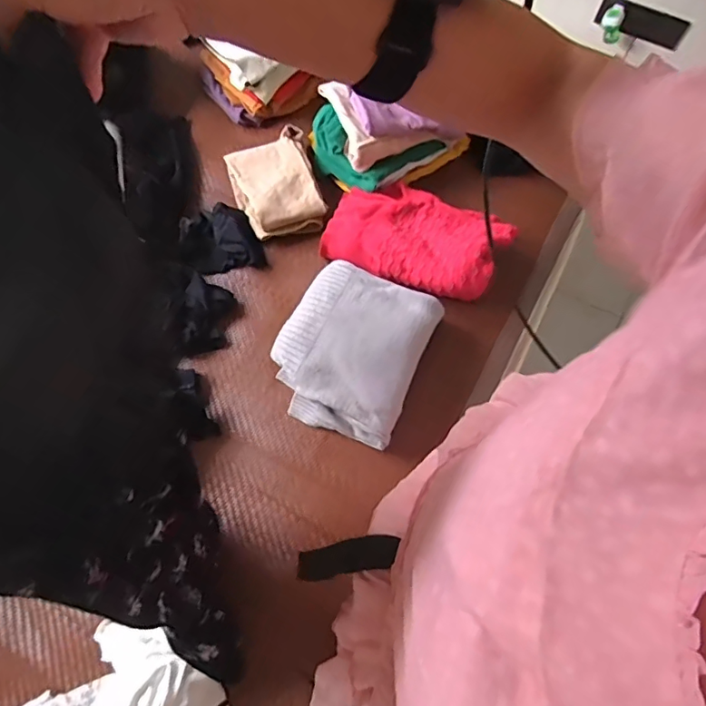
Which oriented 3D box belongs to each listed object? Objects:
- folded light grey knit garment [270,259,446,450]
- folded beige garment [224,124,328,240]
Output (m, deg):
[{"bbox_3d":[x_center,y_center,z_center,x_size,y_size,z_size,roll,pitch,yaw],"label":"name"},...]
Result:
[{"bbox_3d":[-0.002,-0.006,0.875,0.232,0.095,0.268,23,71,8],"label":"folded light grey knit garment"},{"bbox_3d":[-0.151,-0.328,1.009,0.152,0.057,0.225,-16,70,-6],"label":"folded beige garment"}]

